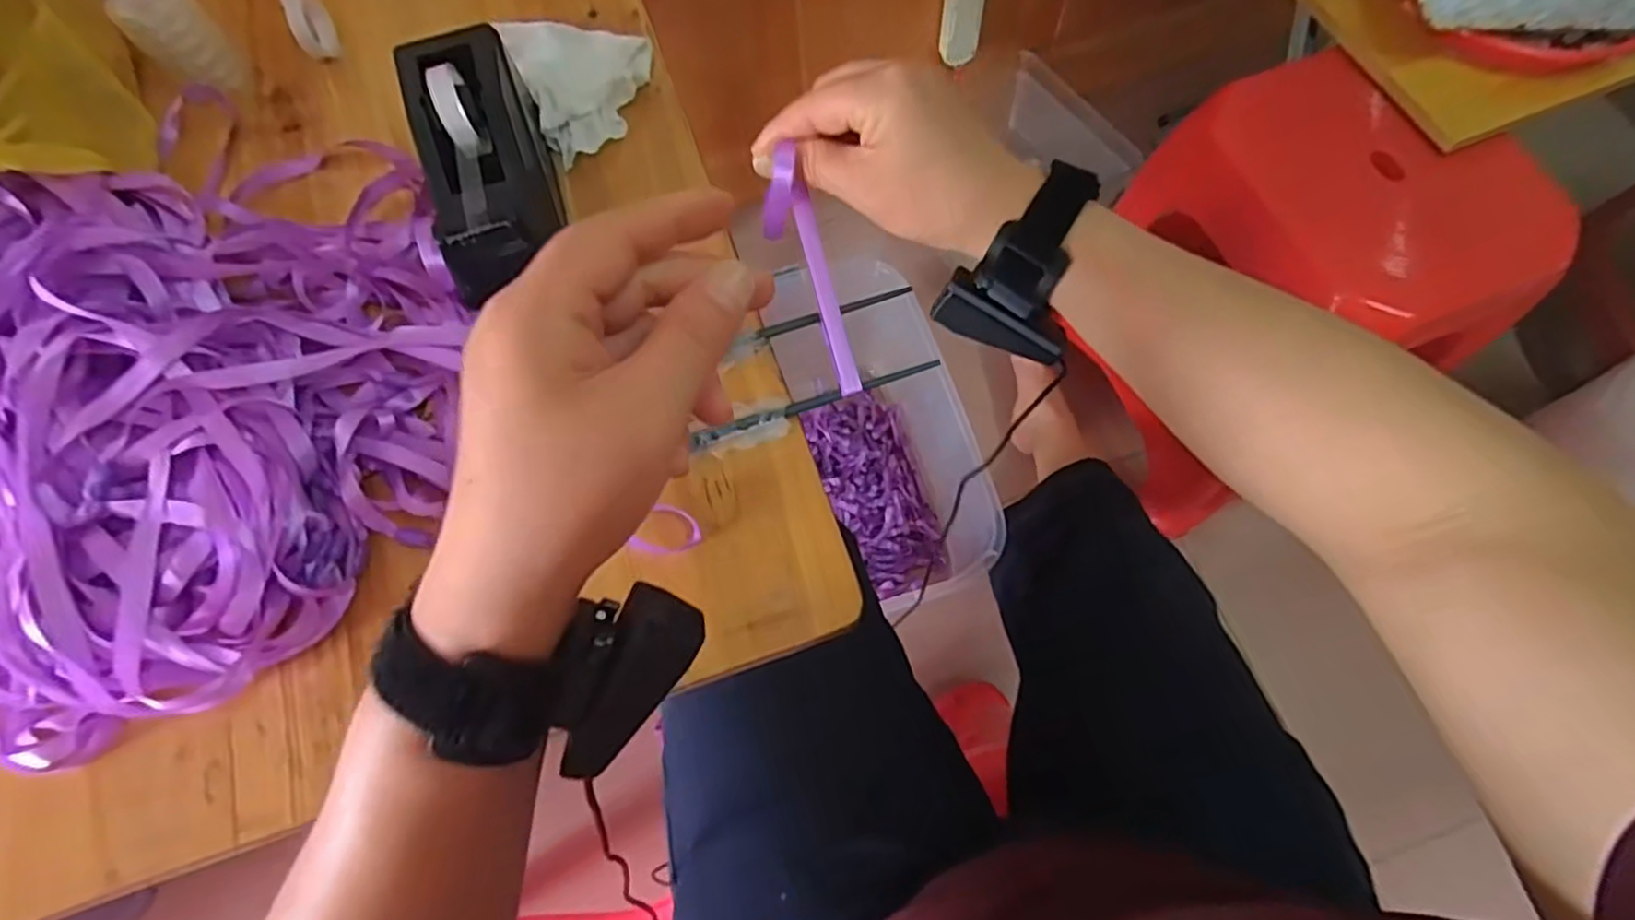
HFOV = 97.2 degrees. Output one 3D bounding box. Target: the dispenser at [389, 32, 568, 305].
[{"bbox_3d":[-0.181,-0.161,0.399,0.056,0.078,0.147,-19,70,-4],"label":"dispenser"}]

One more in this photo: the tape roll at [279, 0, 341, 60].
[{"bbox_3d":[-0.335,-0.290,0.473,0.014,0.042,0.044,-20,70,-5],"label":"tape roll"}]

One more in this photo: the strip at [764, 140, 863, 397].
[{"bbox_3d":[-0.003,-0.092,0.371,0.025,0.022,0.121,-19,95,-4],"label":"strip"}]

